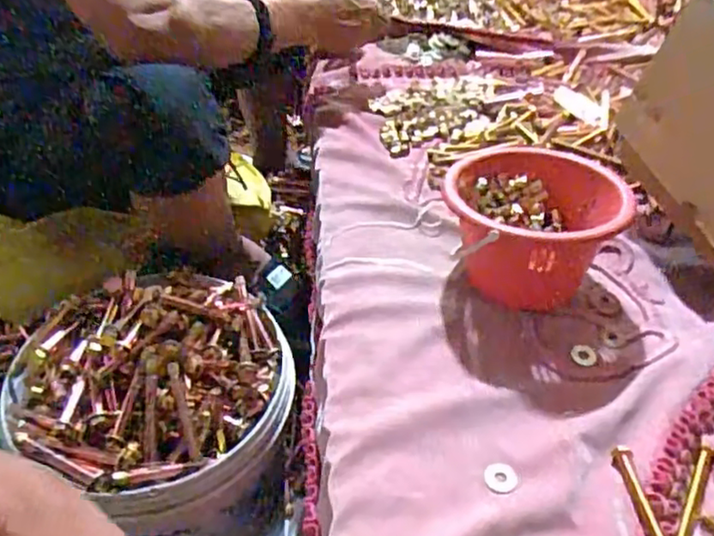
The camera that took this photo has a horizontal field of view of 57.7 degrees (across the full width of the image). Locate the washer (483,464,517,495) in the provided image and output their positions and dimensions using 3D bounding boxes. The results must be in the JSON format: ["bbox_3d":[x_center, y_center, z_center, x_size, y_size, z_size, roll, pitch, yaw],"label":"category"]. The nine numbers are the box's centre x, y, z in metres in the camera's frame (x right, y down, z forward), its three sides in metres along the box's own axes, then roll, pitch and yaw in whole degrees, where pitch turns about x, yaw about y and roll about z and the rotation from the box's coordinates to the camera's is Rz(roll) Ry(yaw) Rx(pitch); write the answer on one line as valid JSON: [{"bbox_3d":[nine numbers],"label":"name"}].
[{"bbox_3d":[0.115,0.167,0.516,0.026,0.004,0.025,1,43,-1],"label":"washer"}]

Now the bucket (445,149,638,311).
[{"bbox_3d":[0.172,-0.042,0.656,0.160,0.113,0.155,1,43,-1],"label":"bucket"}]

